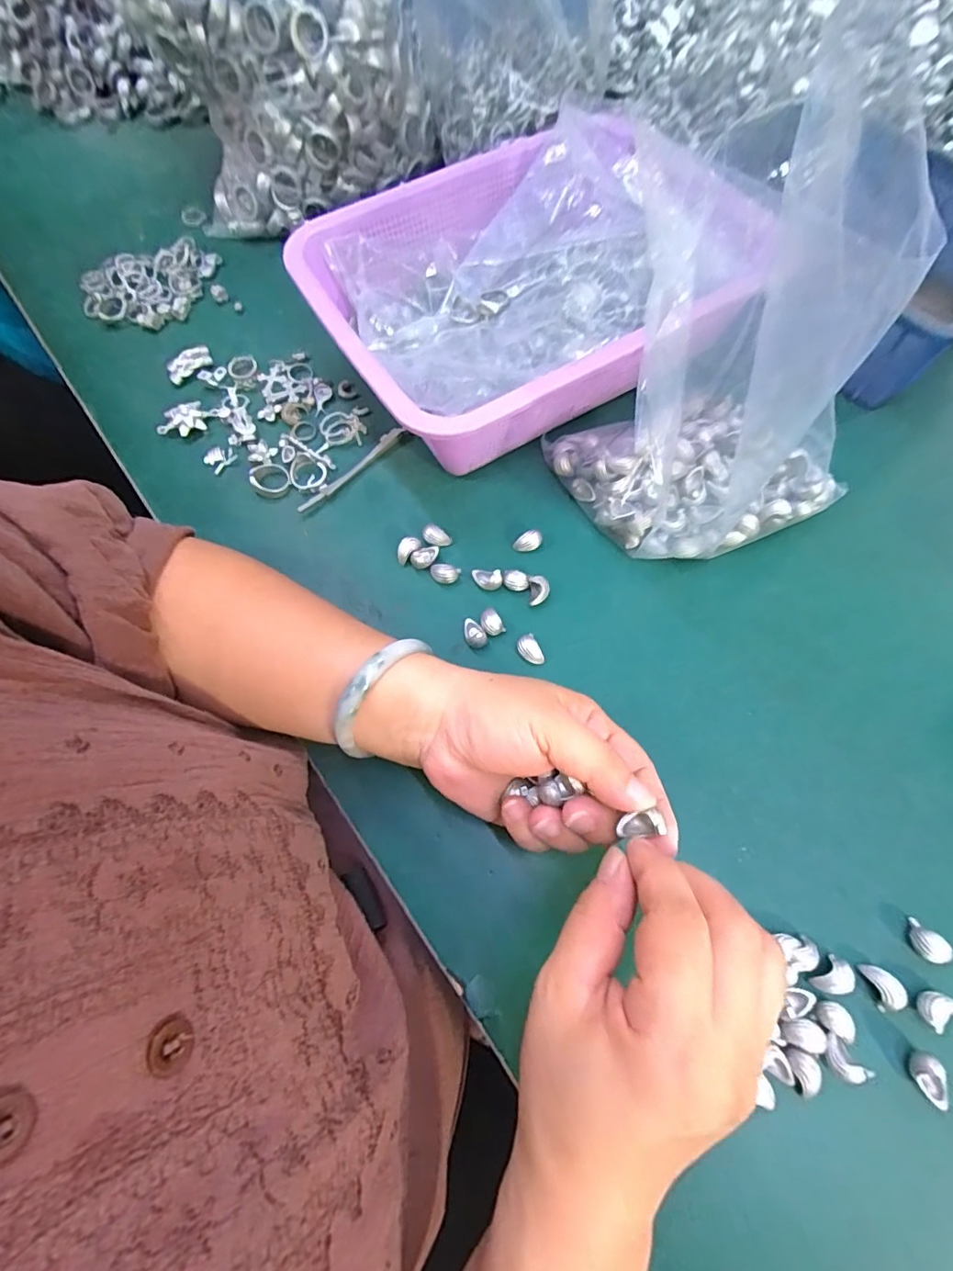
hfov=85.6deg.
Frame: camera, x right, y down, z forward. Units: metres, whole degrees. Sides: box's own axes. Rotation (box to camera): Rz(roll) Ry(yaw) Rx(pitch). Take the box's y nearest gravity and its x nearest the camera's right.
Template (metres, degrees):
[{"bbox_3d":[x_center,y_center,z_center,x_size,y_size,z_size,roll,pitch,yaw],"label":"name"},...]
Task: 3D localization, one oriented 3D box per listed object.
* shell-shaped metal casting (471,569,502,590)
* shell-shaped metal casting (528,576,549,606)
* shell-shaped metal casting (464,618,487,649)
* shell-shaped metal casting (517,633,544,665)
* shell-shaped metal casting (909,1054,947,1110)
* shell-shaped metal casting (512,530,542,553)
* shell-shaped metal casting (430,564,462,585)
[{"bbox_3d":[0.006,-0.037,0.334,0.021,0.013,0.010,21,69,10],"label":"shell-shaped metal casting"},{"bbox_3d":[0.041,-0.028,0.332,0.013,0.010,0.018,-3,67,0],"label":"shell-shaped metal casting"},{"bbox_3d":[-0.001,-0.002,0.320,0.013,0.005,0.020,-14,68,-4],"label":"shell-shaped metal casting"},{"bbox_3d":[0.033,0.010,0.316,0.012,0.010,0.019,-26,69,-9],"label":"shell-shaped metal casting"},{"bbox_3d":[0.204,0.199,0.230,0.010,0.012,0.019,-25,69,-9],"label":"shell-shaped metal casting"},{"bbox_3d":[0.035,-0.063,0.346,0.020,0.011,0.011,-15,68,-4],"label":"shell-shaped metal casting"},{"bbox_3d":[-0.021,-0.041,0.339,0.019,0.008,0.011,11,68,6],"label":"shell-shaped metal casting"}]

